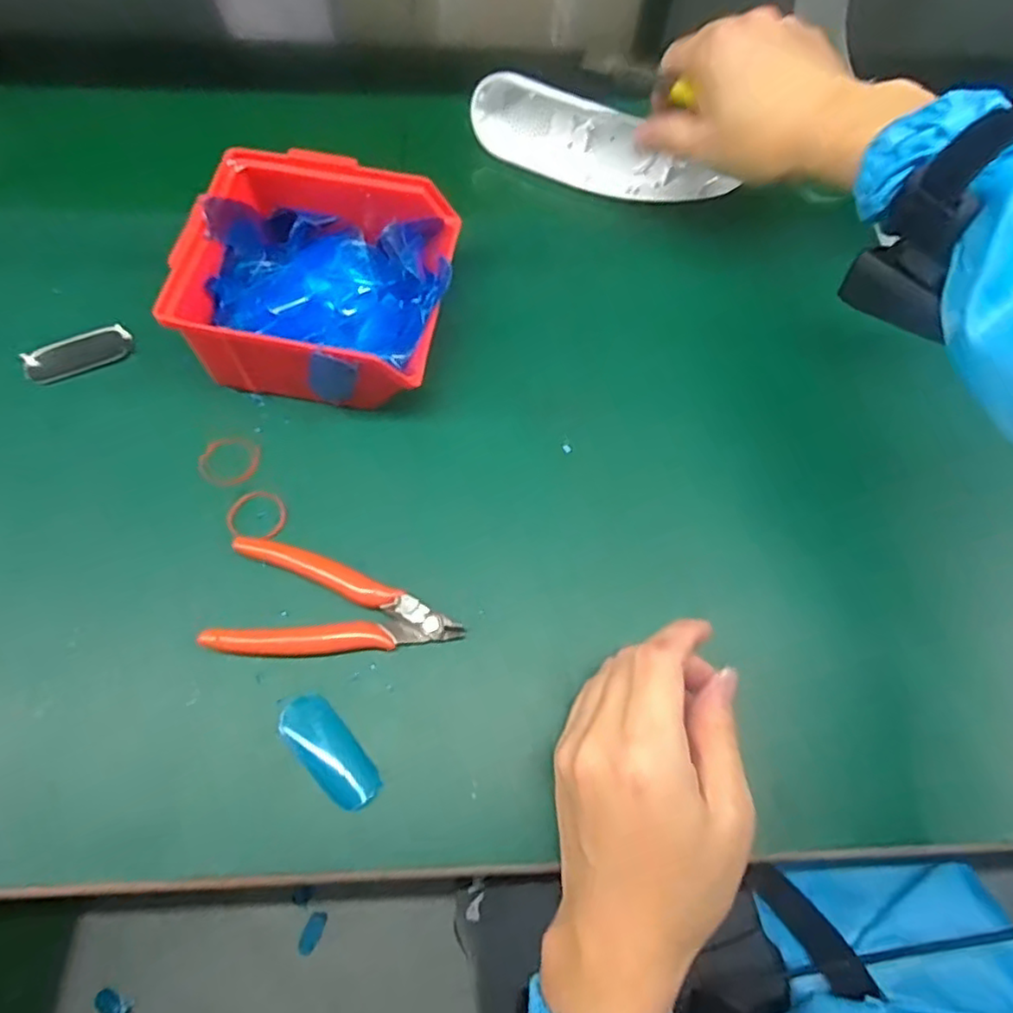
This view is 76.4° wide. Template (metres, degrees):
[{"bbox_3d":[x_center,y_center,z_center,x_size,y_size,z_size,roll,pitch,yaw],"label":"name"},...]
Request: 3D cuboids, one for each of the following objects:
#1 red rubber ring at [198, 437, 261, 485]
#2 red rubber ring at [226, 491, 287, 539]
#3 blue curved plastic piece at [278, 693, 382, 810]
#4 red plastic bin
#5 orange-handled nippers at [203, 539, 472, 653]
[{"bbox_3d":[-0.154,-0.025,0.356,0.034,0.004,0.029,1,68,-2],"label":"red rubber ring"},{"bbox_3d":[-0.134,0.004,0.345,0.030,0.004,0.027,4,68,-1],"label":"red rubber ring"},{"bbox_3d":[-0.083,0.114,0.302,0.024,0.006,0.058,-41,75,-17],"label":"blue curved plastic piece"},{"bbox_3d":[-0.101,-0.125,0.368,0.136,0.068,0.132,12,68,2],"label":"red plastic bin"},{"bbox_3d":[-0.084,0.055,0.320,0.119,0.015,0.055,13,68,3],"label":"orange-handled nippers"}]

